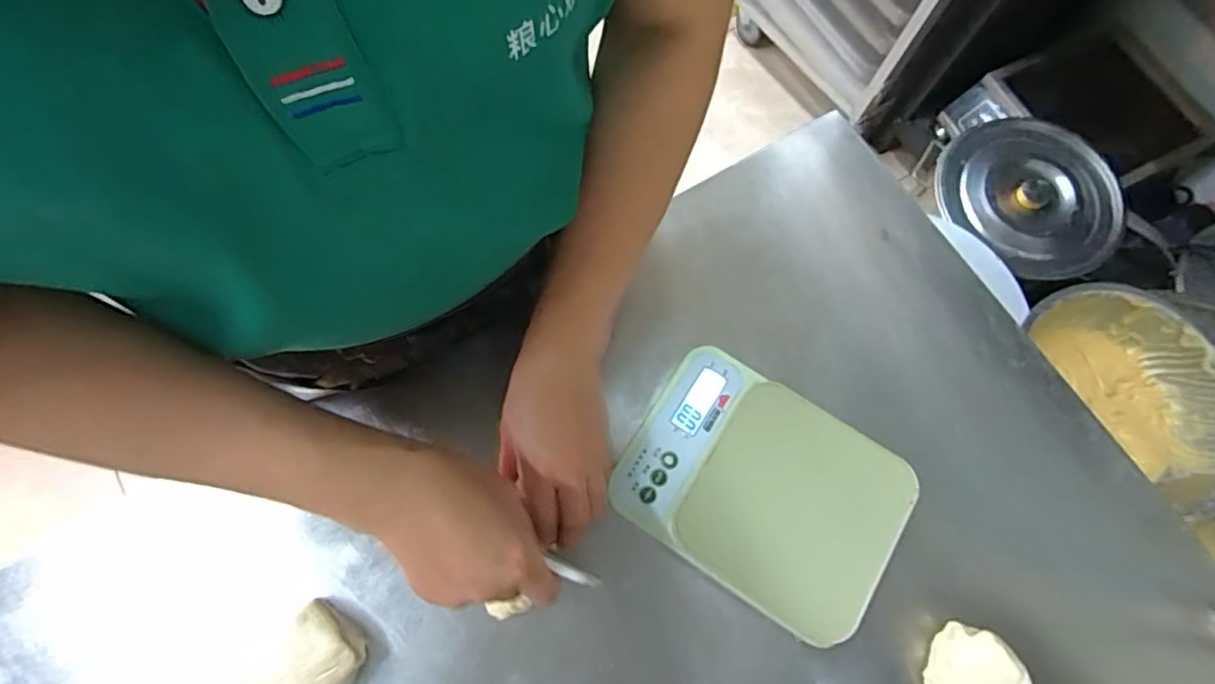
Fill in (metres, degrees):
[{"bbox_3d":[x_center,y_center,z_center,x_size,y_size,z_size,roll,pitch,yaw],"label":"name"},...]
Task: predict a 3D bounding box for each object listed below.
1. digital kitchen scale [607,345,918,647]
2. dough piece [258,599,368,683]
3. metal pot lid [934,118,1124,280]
[{"bbox_3d":[0.109,0.105,0.435,0.184,0.049,0.141,34,76,8],"label":"digital kitchen scale"},{"bbox_3d":[-0.199,0.217,0.396,0.053,0.033,0.070,39,77,9],"label":"dough piece"},{"bbox_3d":[0.757,-0.263,1.062,0.293,0.064,0.323,-38,78,-11],"label":"metal pot lid"}]

